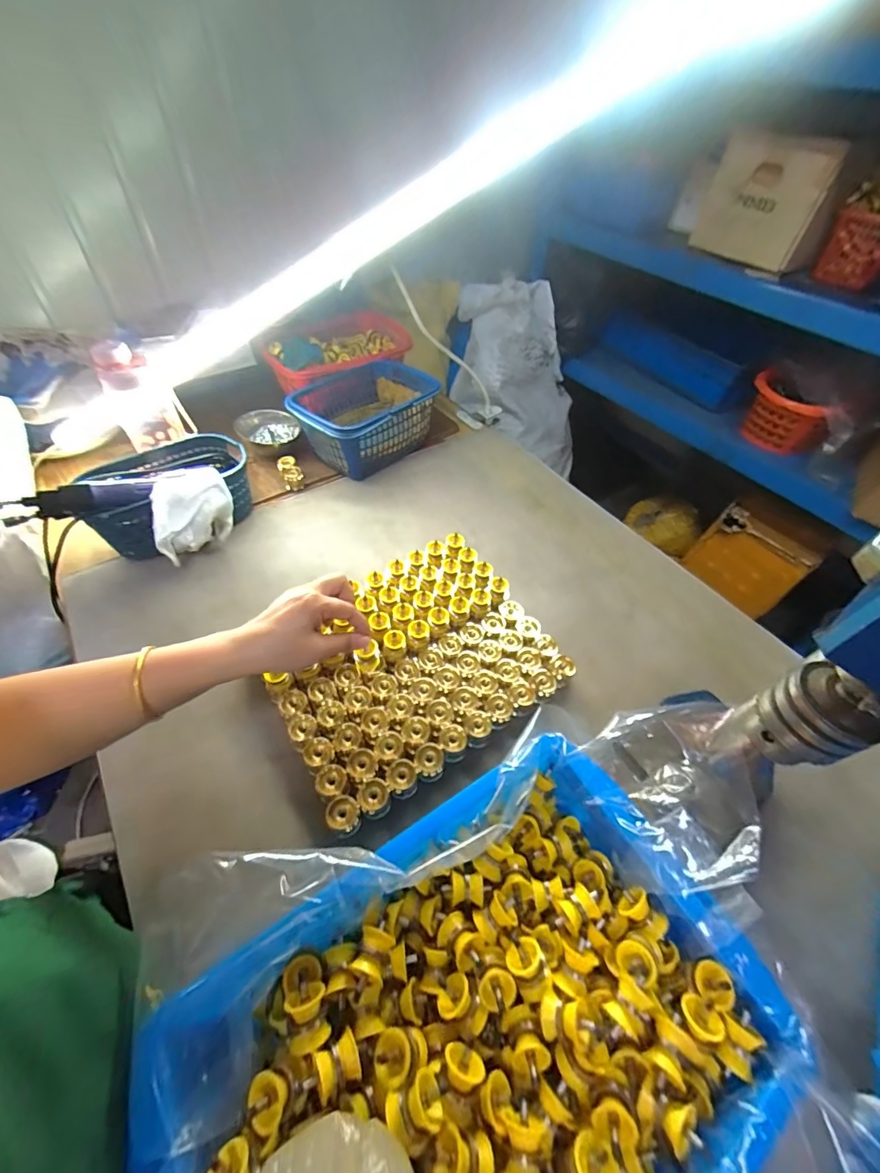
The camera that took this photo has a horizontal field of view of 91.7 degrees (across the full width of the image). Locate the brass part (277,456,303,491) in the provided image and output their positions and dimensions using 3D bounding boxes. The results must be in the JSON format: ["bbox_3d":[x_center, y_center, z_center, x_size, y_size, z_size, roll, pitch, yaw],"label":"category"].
[{"bbox_3d":[-0.261,-0.200,0.748,0.035,0.031,0.054,-17,54,-17],"label":"brass part"}]

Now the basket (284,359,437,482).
[{"bbox_3d":[-0.128,-0.309,0.791,0.265,0.115,0.197,-22,56,-21],"label":"basket"}]

